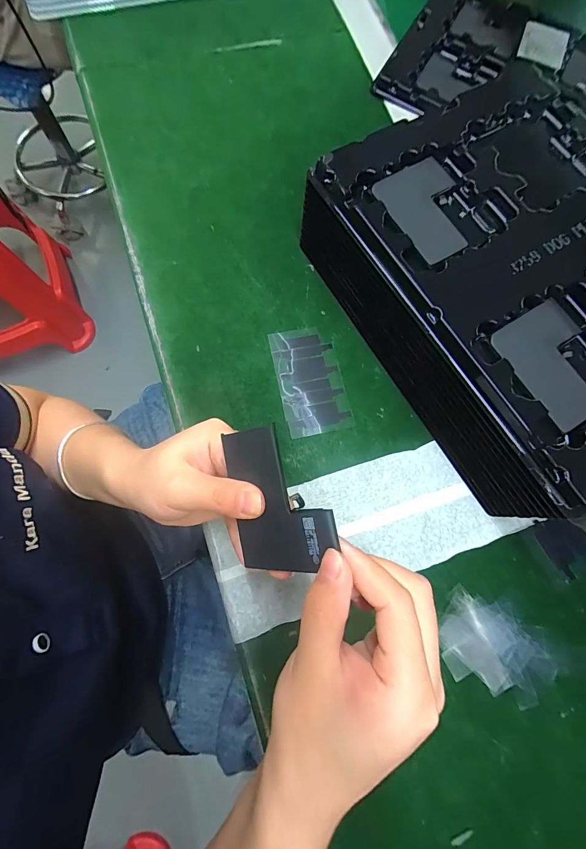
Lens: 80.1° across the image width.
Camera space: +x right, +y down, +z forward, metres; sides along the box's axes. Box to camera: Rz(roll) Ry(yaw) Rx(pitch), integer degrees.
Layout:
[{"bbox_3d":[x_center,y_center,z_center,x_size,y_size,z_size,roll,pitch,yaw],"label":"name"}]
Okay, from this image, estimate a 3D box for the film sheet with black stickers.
[{"bbox_3d":[0.015,-0.039,0.298,0.054,0.004,0.095,-12,78,-6],"label":"film sheet with black stickers"}]

